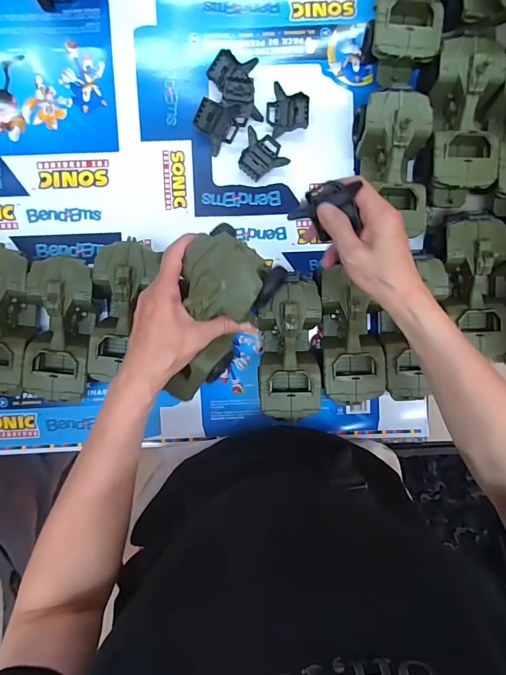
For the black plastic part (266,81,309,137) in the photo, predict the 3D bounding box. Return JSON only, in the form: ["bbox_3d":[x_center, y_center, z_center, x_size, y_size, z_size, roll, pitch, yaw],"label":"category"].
[{"bbox_3d":[0.047,-0.300,0.499,0.055,0.013,0.059,0,95,-1],"label":"black plastic part"}]

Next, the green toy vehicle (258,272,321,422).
[{"bbox_3d":[0.045,0.010,0.501,0.084,0.077,0.183,-1,95,-1],"label":"green toy vehicle"}]

